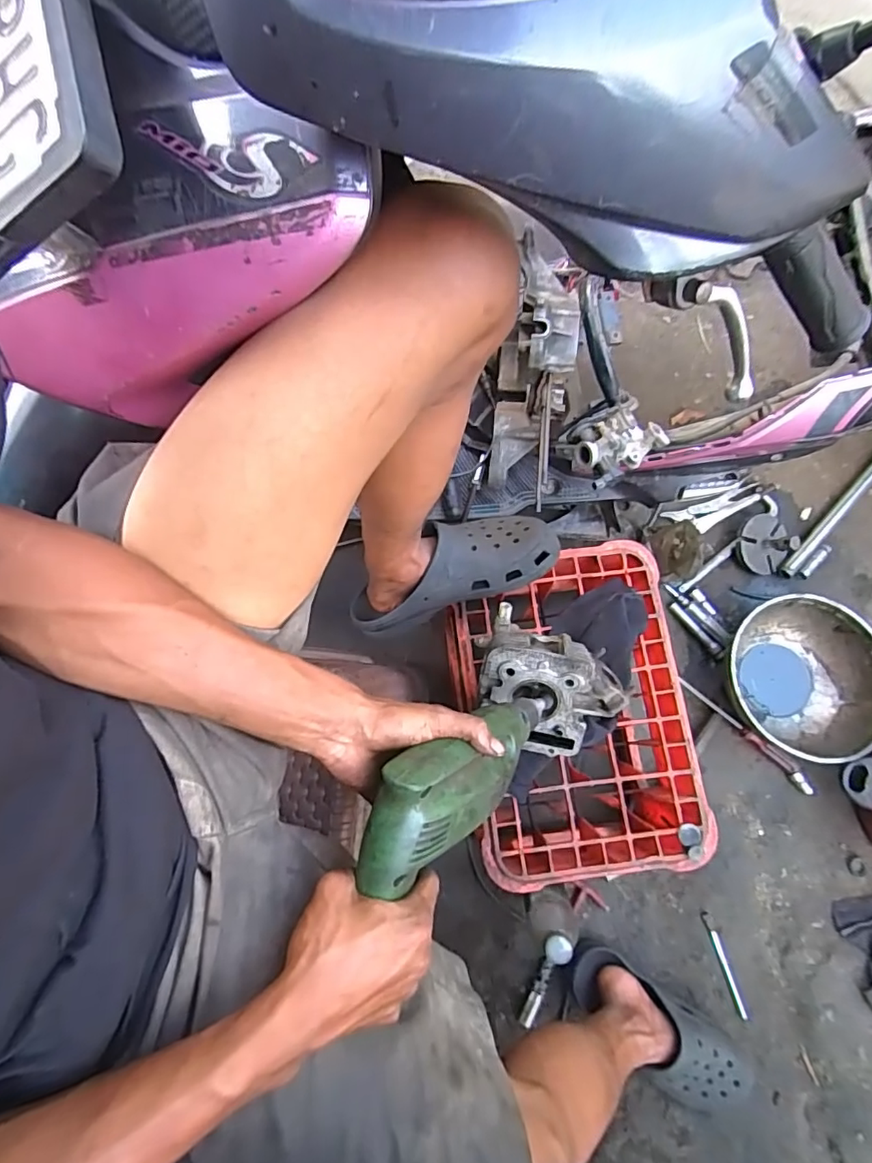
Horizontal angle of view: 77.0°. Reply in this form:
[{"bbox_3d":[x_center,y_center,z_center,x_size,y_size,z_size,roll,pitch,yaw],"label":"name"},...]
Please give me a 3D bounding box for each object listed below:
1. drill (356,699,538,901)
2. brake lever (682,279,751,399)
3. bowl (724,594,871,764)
[{"bbox_3d":[0.033,0.145,0.435,0.061,0.236,0.071,-42,75,37],"label":"drill"},{"bbox_3d":[0.183,-0.158,0.347,0.022,0.129,0.028,-8,73,39],"label":"brake lever"},{"bbox_3d":[0.602,0.157,0.890,0.230,0.090,0.247,0,77,1],"label":"bowl"}]

